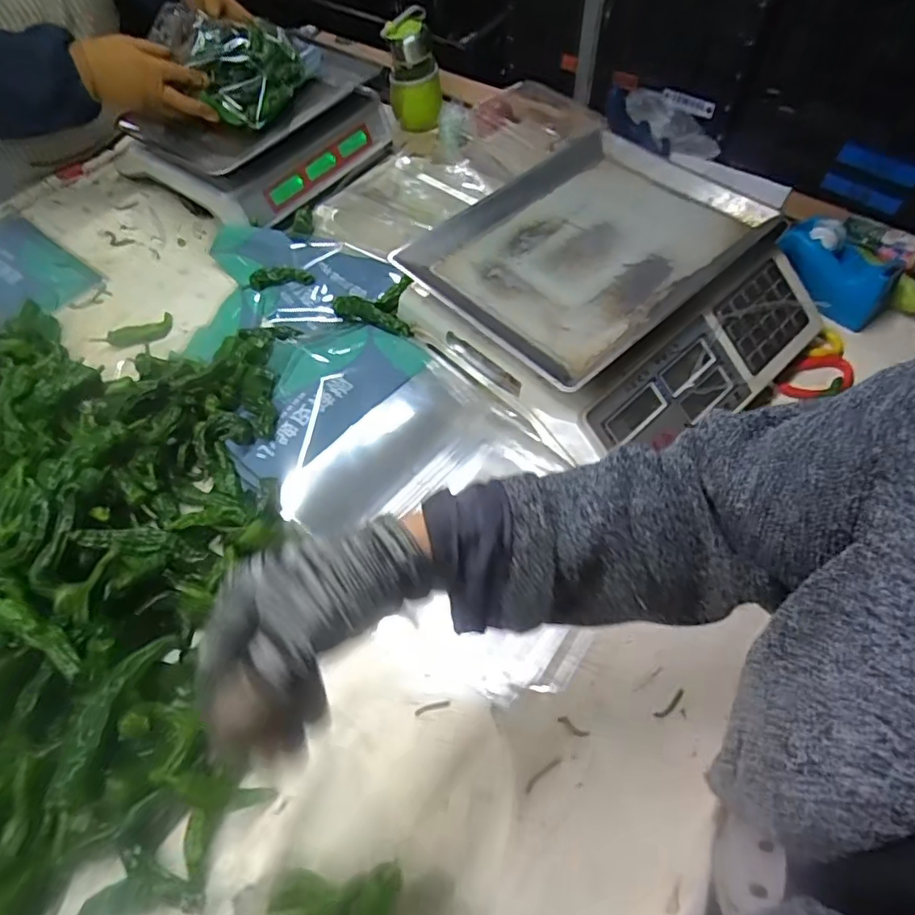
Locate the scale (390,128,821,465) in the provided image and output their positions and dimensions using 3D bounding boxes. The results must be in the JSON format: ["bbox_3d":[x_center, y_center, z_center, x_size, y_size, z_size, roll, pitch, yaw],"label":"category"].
[{"bbox_3d":[0.172,-0.183,0.635,0.350,0.095,0.347,-37,63,-17],"label":"scale"}]

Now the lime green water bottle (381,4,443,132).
[{"bbox_3d":[-0.066,-0.595,0.913,0.082,0.166,0.079,-11,59,-3],"label":"lime green water bottle"}]

